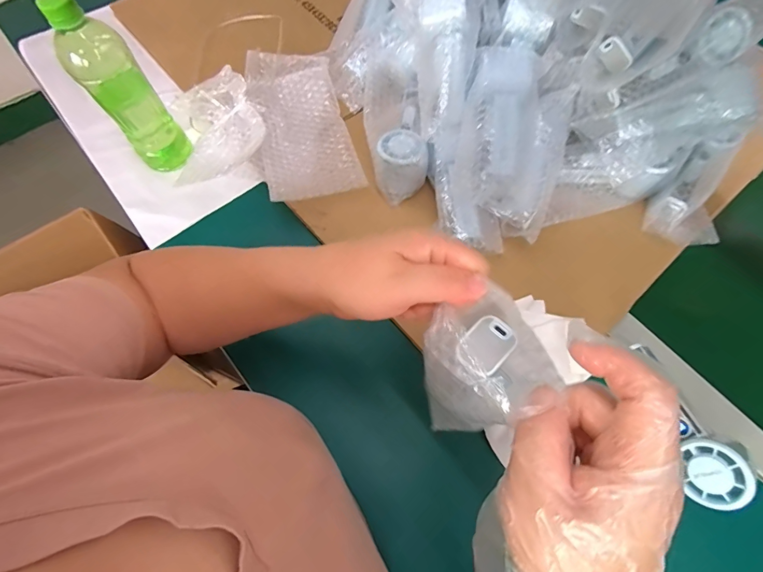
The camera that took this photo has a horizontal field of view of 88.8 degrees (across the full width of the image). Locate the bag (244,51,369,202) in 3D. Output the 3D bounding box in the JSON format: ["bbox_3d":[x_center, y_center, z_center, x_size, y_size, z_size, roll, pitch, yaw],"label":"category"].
[{"bbox_3d":[-0.109,-0.221,0.521,0.119,0.025,0.244,-15,68,-6],"label":"bag"}]

